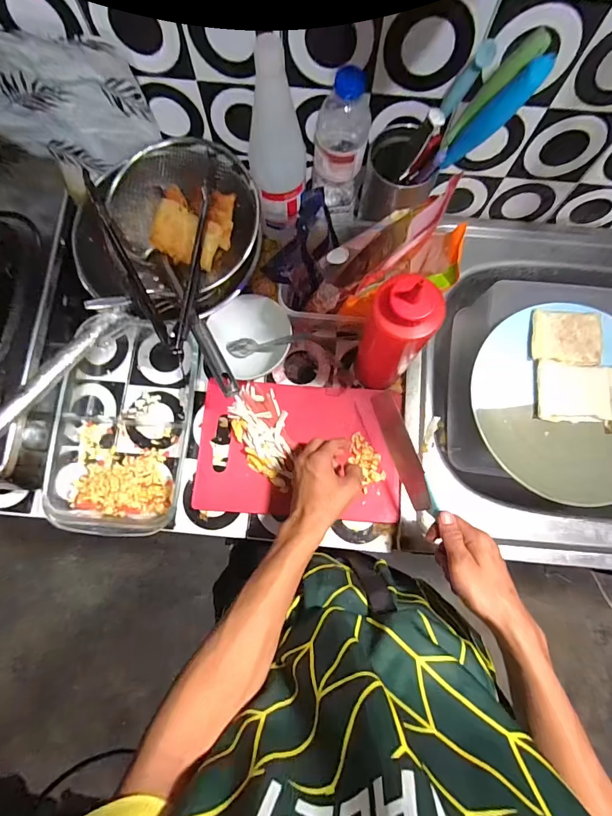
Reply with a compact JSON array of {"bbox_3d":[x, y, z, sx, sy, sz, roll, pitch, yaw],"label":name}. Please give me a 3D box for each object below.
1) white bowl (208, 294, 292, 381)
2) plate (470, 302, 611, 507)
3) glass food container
[{"bbox_3d":[-0.075,-0.105,0.560,0.105,0.041,0.104,0,79,0],"label":"white bowl"},{"bbox_3d":[0.348,-0.009,0.511,0.258,0.025,0.261,-2,83,3],"label":"plate"},{"bbox_3d":[-0.250,0.014,0.536,0.177,0.051,0.307,1,79,0],"label":"glass food container"}]

